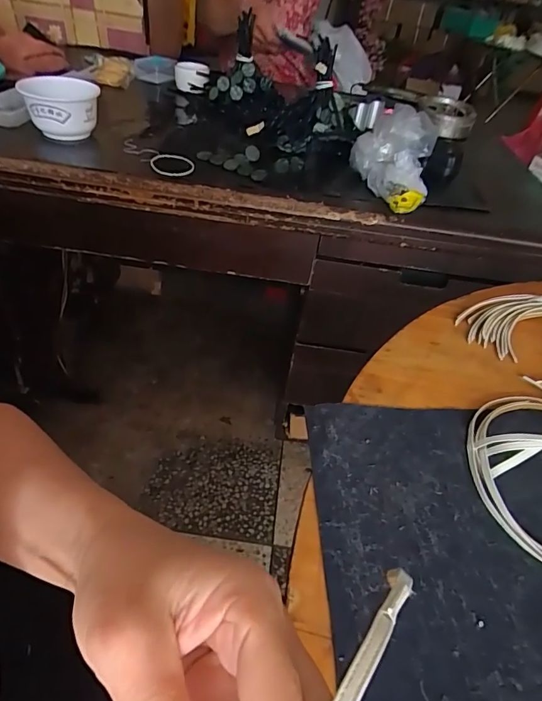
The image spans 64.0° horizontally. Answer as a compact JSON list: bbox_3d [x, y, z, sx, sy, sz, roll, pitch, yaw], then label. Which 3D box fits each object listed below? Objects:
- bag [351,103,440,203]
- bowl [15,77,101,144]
[{"bbox_3d":[0.188,-0.306,0.682,0.124,0.085,0.198,16,44,8],"label":"bag"},{"bbox_3d":[-0.327,-0.382,0.686,0.111,0.069,0.112,-6,45,-15],"label":"bowl"}]

